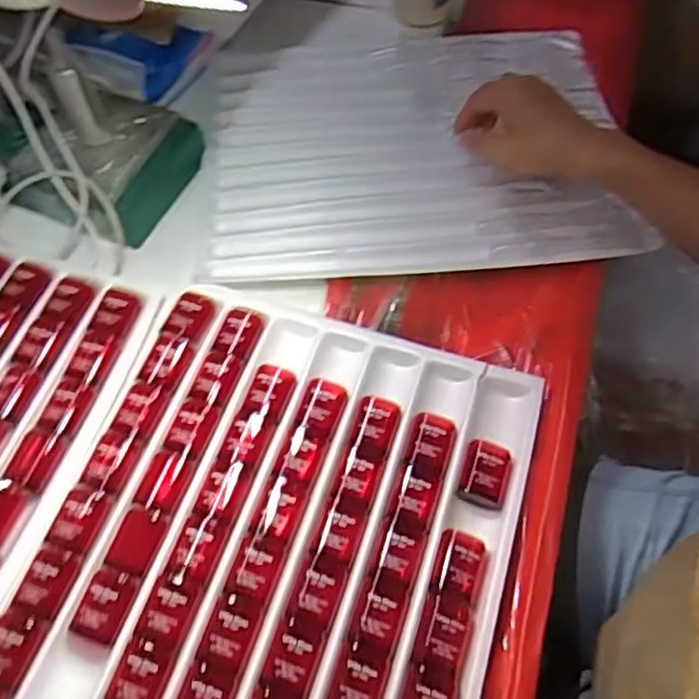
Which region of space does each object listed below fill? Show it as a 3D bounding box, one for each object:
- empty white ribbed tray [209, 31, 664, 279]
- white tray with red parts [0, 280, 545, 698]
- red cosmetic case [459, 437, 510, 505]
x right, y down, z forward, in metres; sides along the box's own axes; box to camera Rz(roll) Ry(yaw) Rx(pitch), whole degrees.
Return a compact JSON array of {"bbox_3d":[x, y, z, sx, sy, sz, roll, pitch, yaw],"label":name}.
[{"bbox_3d":[0.058,-0.198,0.636,0.366,0.020,0.306,-4,58,1],"label":"empty white ribbed tray"},{"bbox_3d":[-0.062,0.137,0.435,0.311,0.020,0.392,15,60,12],"label":"white tray with red parts"},{"bbox_3d":[0.094,0.085,0.466,0.030,0.017,0.042,16,60,12],"label":"red cosmetic case"}]

